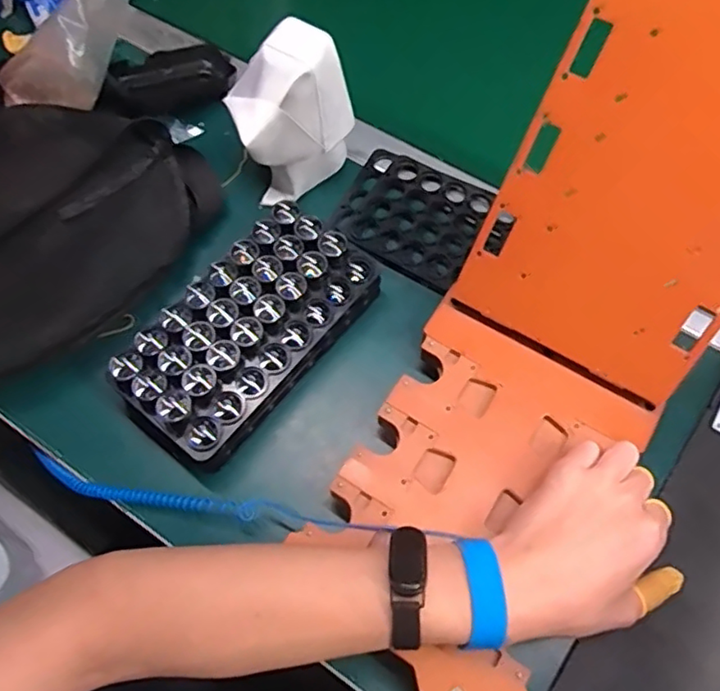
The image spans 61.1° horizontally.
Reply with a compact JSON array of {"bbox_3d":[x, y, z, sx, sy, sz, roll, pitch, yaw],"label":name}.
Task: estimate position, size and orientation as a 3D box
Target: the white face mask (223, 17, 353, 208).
[{"bbox_3d":[-0.054,-0.183,0.490,0.093,0.116,0.057,-32,68,-12],"label":"white face mask"}]

